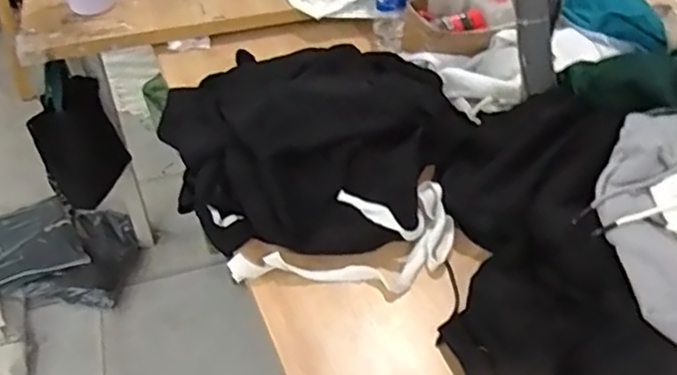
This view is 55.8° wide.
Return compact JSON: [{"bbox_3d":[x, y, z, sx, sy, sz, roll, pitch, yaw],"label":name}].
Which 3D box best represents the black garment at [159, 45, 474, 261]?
[{"bbox_3d":[-0.036,-0.090,0.901,0.380,0.109,0.416,-1,45,1],"label":"black garment"}]

